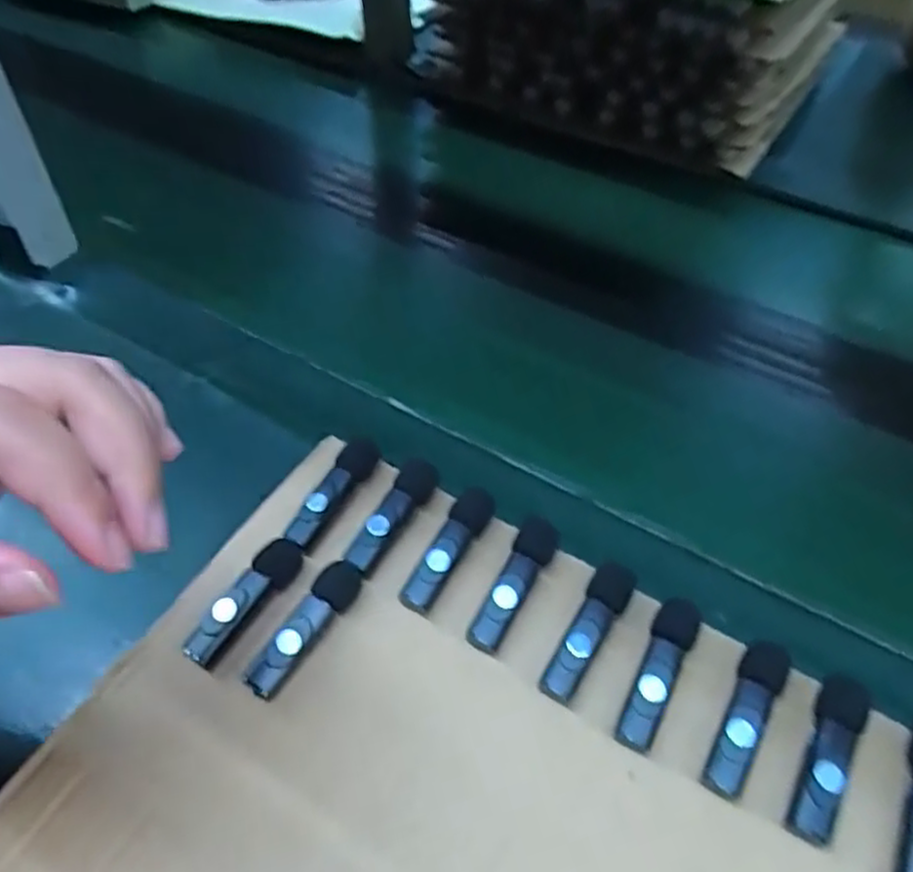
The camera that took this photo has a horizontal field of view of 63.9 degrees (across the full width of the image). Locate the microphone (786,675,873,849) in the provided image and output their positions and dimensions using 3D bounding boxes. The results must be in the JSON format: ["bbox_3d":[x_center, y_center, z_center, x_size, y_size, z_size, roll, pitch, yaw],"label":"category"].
[{"bbox_3d":[0.144,0.124,0.284,0.019,0.014,0.065,25,53,19],"label":"microphone"}]

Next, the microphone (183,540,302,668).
[{"bbox_3d":[-0.094,0.073,0.328,0.017,0.013,0.065,28,54,21],"label":"microphone"}]

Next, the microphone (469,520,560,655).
[{"bbox_3d":[0.026,0.066,0.332,0.018,0.012,0.067,25,53,19],"label":"microphone"}]

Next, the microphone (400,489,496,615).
[{"bbox_3d":[-0.005,0.053,0.340,0.017,0.018,0.062,28,54,21],"label":"microphone"}]

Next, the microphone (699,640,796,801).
[{"bbox_3d":[0.117,0.113,0.294,0.019,0.016,0.063,25,52,19],"label":"microphone"}]

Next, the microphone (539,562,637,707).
[{"bbox_3d":[0.057,0.083,0.318,0.018,0.015,0.068,30,54,23],"label":"microphone"}]

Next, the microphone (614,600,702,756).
[{"bbox_3d":[0.084,0.098,0.306,0.018,0.014,0.065,26,53,20],"label":"microphone"}]

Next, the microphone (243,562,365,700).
[{"bbox_3d":[-0.066,0.084,0.321,0.016,0.017,0.066,28,54,21],"label":"microphone"}]

